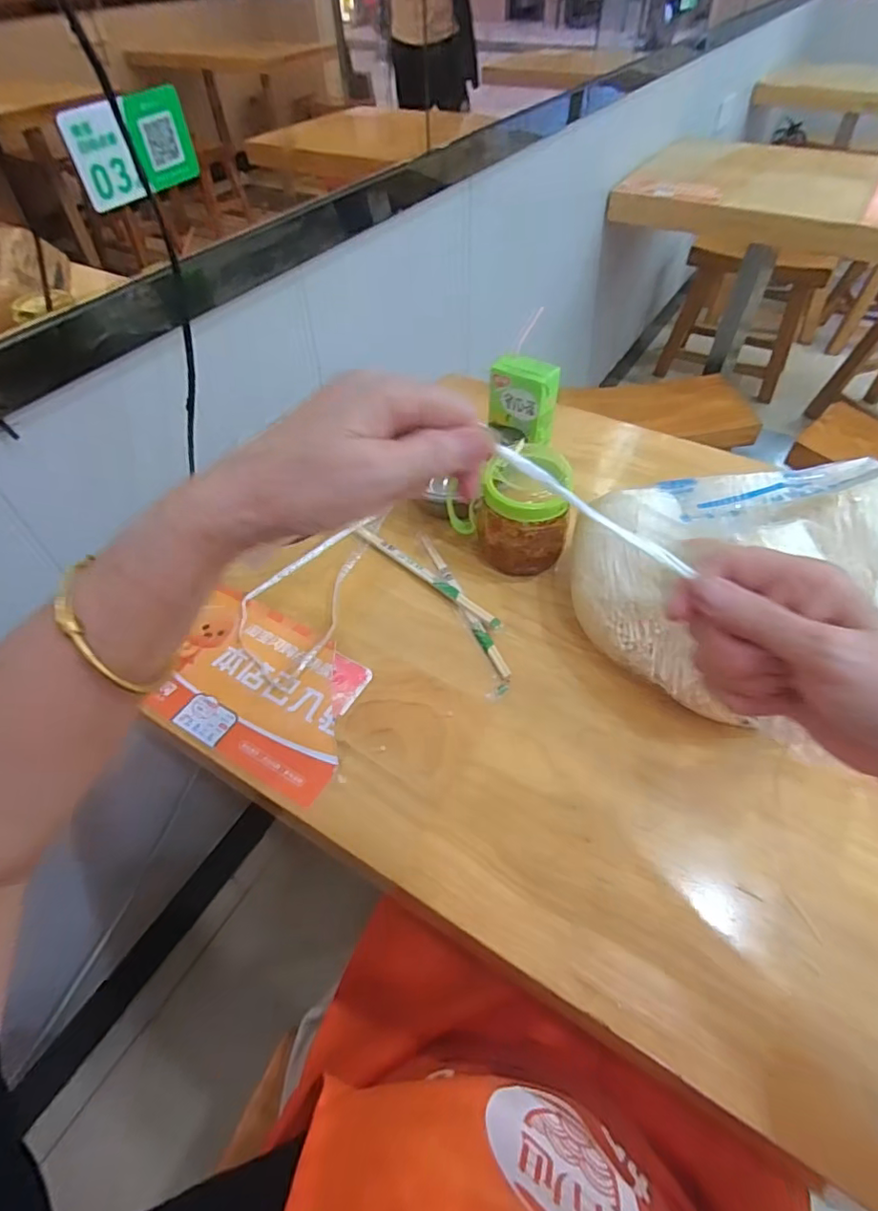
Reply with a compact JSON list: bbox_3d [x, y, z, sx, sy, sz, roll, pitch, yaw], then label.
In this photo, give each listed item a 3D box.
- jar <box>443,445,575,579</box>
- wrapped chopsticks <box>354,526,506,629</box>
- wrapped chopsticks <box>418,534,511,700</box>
[{"bbox_3d":[0.066,-0.085,0.527,0.111,0.101,0.073,-6,51,-3],"label":"jar"},{"bbox_3d":[-0.015,-0.031,0.541,0.185,0.005,0.014,35,60,26],"label":"wrapped chopsticks"},{"bbox_3d":[0.019,-0.001,0.523,0.025,0.005,0.199,-17,53,-12],"label":"wrapped chopsticks"}]

